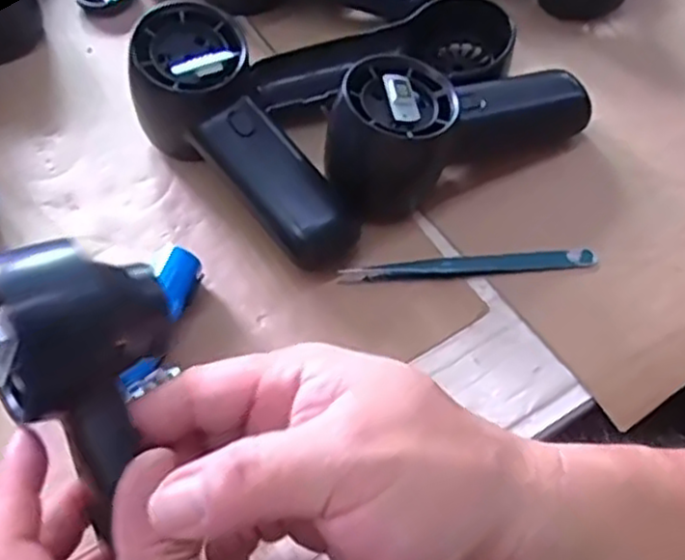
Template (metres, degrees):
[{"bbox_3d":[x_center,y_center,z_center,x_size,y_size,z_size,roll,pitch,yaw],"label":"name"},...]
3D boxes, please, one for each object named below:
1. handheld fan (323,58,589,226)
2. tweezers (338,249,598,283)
[{"bbox_3d":[0.060,-0.087,0.383,0.148,0.062,0.055,-27,64,-16],"label":"handheld fan"},{"bbox_3d":[0.064,-0.006,0.369,0.128,0.008,0.010,-4,60,-4],"label":"tweezers"}]

